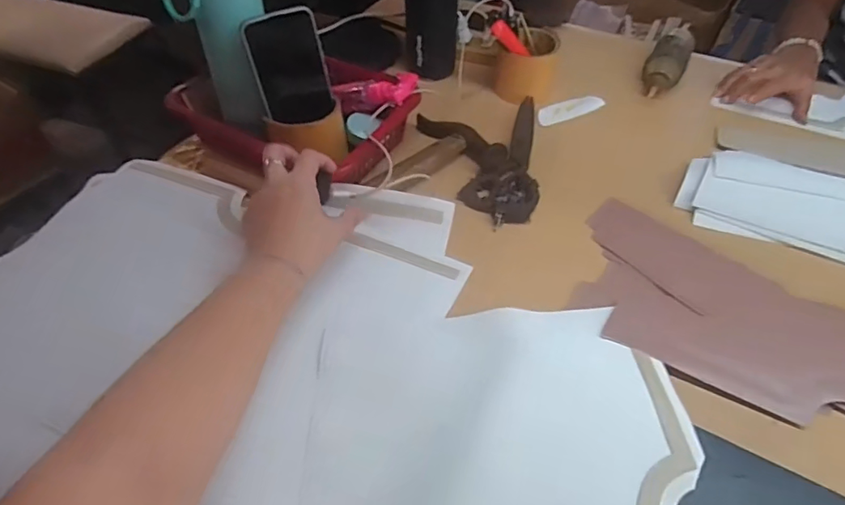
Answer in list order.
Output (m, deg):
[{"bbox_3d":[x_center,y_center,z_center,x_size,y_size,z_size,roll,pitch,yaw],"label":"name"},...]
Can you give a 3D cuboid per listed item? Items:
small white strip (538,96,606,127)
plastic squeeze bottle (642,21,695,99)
[{"bbox_3d":[0.202,-0.197,0.727,0.098,0.008,0.031,-22,53,-16],"label":"small white strip"},{"bbox_3d":[0.355,-0.278,0.759,0.053,0.045,0.157,23,54,20],"label":"plastic squeeze bottle"}]

